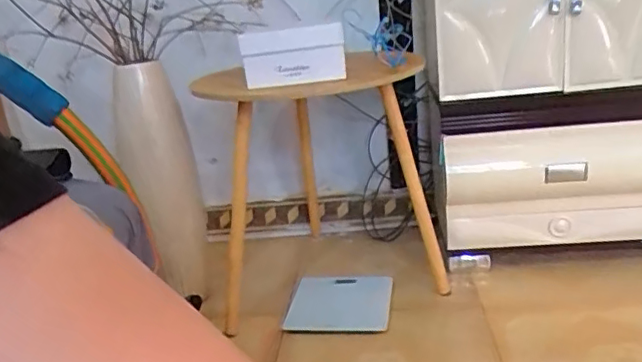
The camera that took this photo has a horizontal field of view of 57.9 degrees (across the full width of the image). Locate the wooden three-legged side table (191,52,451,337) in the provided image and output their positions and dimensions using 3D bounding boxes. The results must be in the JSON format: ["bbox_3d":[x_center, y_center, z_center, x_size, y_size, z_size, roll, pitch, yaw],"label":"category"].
[{"bbox_3d":[0.054,-0.024,1.463,0.476,0.571,0.528,-3,19,11],"label":"wooden three-legged side table"}]

